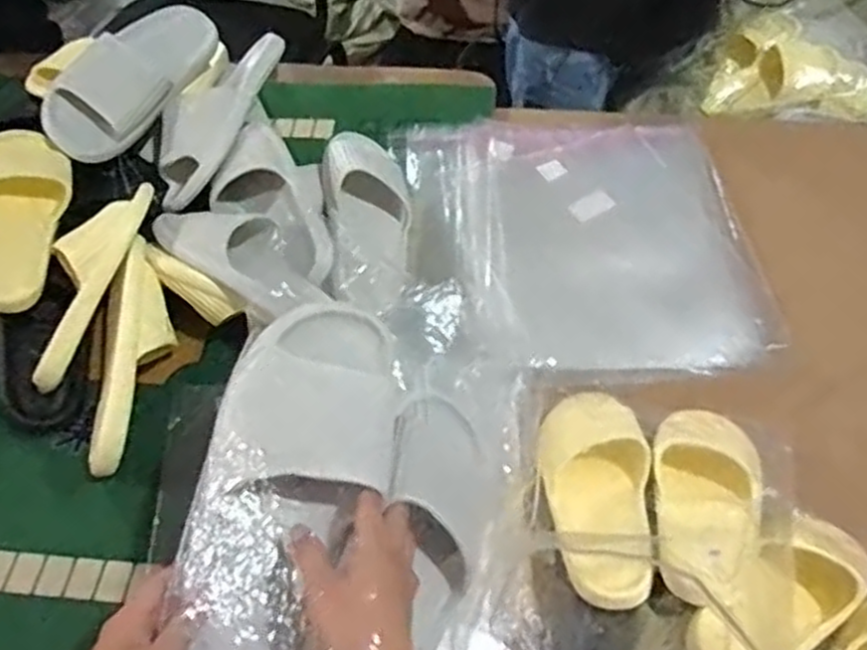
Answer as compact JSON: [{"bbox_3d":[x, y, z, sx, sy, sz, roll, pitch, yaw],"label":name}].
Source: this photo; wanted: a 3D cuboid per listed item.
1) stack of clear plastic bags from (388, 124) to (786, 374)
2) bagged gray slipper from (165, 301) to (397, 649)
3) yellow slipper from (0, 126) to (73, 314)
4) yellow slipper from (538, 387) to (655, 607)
[{"bbox_3d":[0.178,-0.124,0.942,0.390,0.023,0.414,-7,56,-4],"label":"stack of clear plastic bags"},{"bbox_3d":[-0.097,0.115,0.530,0.115,0.081,0.275,12,63,9],"label":"bagged gray slipper"},{"bbox_3d":[-0.480,-0.127,0.849,0.099,0.069,0.240,-2,70,-1],"label":"yellow slipper"},{"bbox_3d":[0.156,0.156,0.741,0.105,0.057,0.239,3,56,3],"label":"yellow slipper"}]

